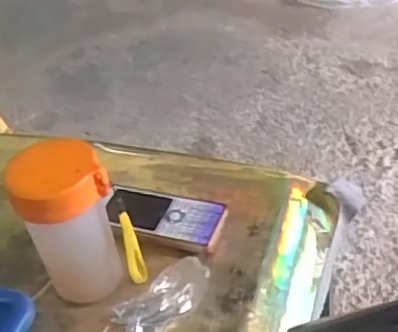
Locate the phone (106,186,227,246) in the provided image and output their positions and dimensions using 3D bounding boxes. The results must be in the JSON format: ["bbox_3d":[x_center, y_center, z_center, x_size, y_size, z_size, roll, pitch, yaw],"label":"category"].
[{"bbox_3d":[-0.035,0.048,0.584,0.114,0.019,0.052,10,42,20],"label":"phone"}]

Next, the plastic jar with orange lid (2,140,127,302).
[{"bbox_3d":[-0.101,0.055,0.499,0.066,0.138,0.061,-4,39,3],"label":"plastic jar with orange lid"}]

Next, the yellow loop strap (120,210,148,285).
[{"bbox_3d":[-0.053,0.069,0.507,0.014,0.078,0.008,-12,39,-6],"label":"yellow loop strap"}]

